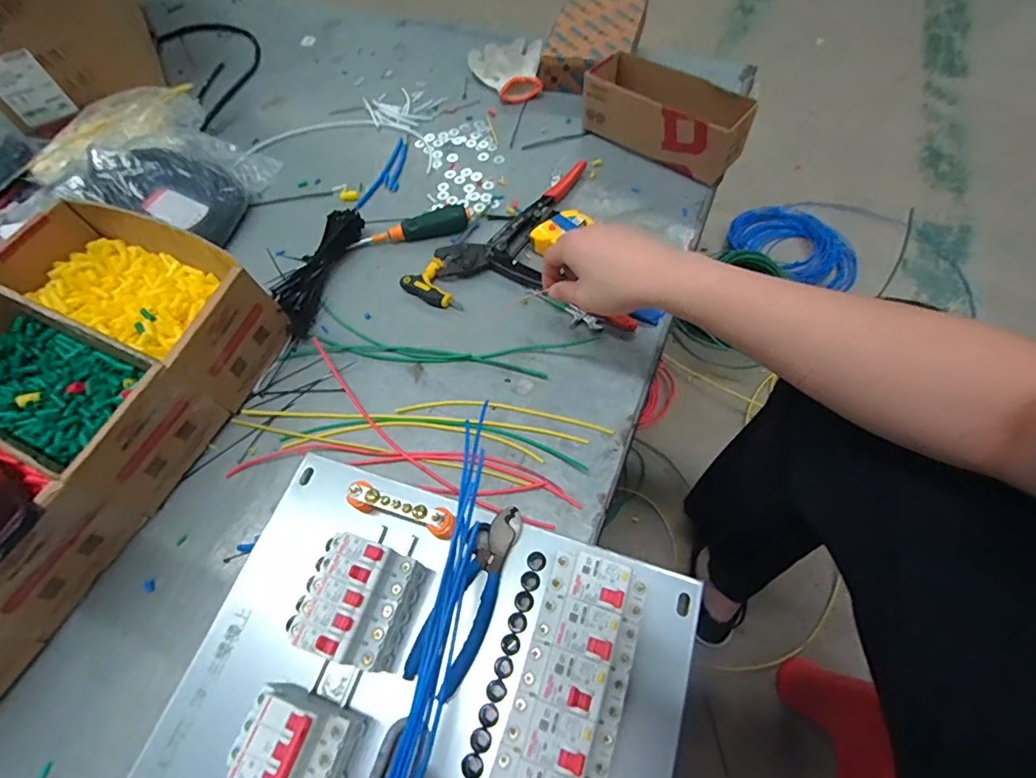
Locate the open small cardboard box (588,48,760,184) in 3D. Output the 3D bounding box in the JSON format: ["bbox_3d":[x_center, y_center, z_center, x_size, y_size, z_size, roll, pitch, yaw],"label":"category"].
[{"bbox_3d":[0.204,-0.380,0.717,0.232,0.082,0.097,35,68,22],"label":"open small cardboard box"}]

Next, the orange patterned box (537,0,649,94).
[{"bbox_3d":[0.131,-0.575,0.847,0.141,0.059,0.240,12,61,12],"label":"orange patterned box"}]

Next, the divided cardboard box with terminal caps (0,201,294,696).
[{"bbox_3d":[-0.514,0.052,0.516,0.337,0.119,0.523,20,64,14],"label":"divided cardboard box with terminal caps"}]

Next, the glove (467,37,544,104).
[{"bbox_3d":[-0.021,-0.543,0.863,0.120,0.034,0.157,-4,61,2],"label":"glove"}]

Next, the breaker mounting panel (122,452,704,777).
[{"bbox_3d":[-0.076,0.223,0.394,0.402,0.074,0.318,17,64,13],"label":"breaker mounting panel"}]

